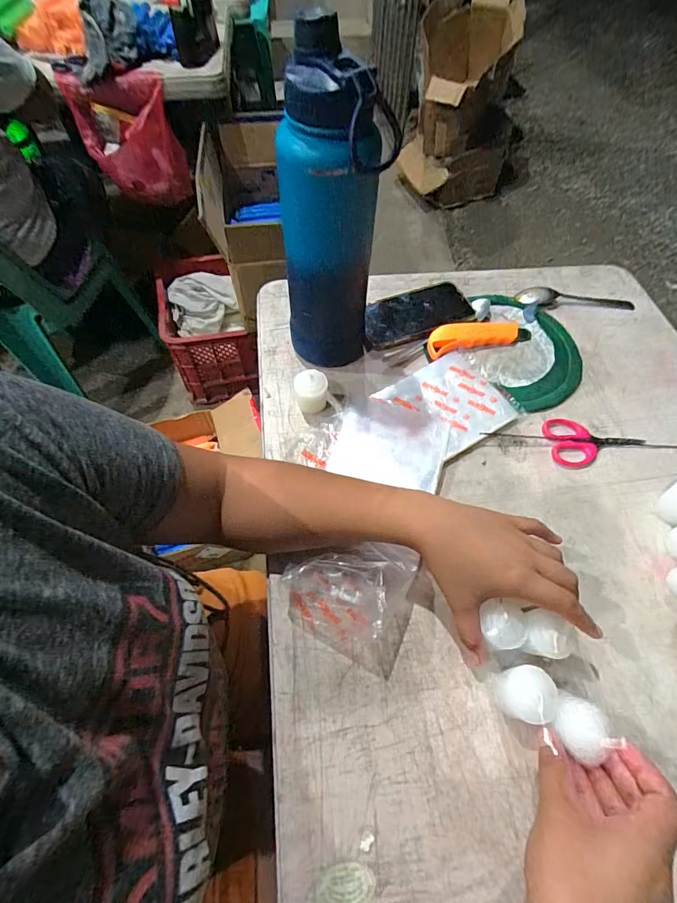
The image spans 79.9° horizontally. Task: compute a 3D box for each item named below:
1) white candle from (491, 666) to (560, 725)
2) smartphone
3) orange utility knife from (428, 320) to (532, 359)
[{"bbox_3d":[0.144,0.189,0.314,0.039,0.050,0.036,0,60,0],"label":"white candle"},{"bbox_3d":[0.104,-0.187,0.550,0.153,0.009,0.079,-21,69,-9],"label":"smartphone"},{"bbox_3d":[0.186,-0.153,0.532,0.152,0.021,0.041,-14,61,-8],"label":"orange utility knife"}]

